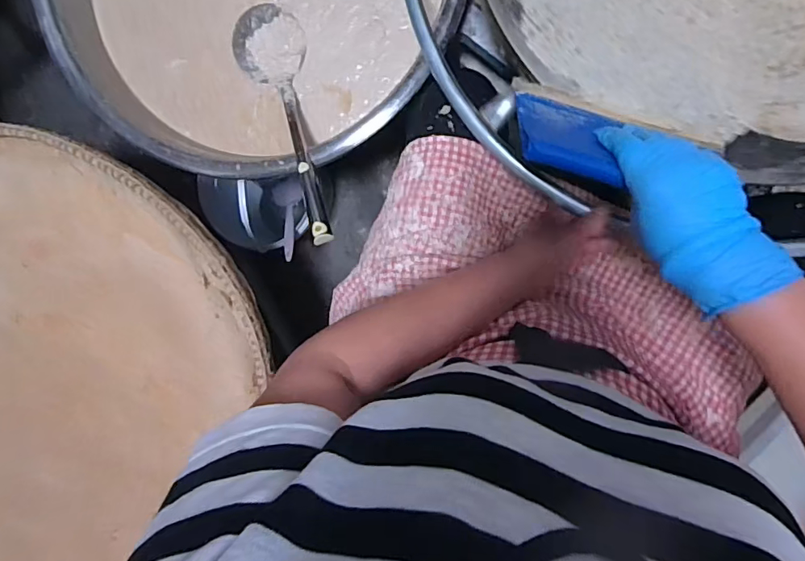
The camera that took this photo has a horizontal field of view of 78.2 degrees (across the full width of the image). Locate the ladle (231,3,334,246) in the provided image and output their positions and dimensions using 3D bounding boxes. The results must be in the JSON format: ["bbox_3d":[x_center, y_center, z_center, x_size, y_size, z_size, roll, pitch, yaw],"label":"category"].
[{"bbox_3d":[-0.158,-0.217,0.686,0.104,0.059,0.384,-19,70,9],"label":"ladle"}]

